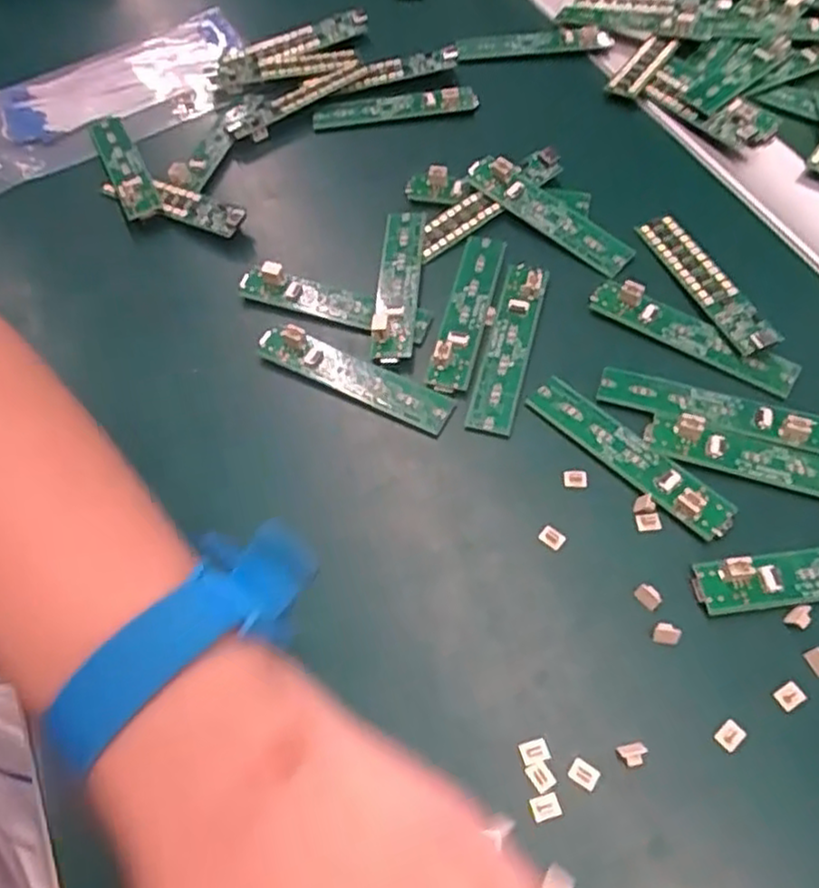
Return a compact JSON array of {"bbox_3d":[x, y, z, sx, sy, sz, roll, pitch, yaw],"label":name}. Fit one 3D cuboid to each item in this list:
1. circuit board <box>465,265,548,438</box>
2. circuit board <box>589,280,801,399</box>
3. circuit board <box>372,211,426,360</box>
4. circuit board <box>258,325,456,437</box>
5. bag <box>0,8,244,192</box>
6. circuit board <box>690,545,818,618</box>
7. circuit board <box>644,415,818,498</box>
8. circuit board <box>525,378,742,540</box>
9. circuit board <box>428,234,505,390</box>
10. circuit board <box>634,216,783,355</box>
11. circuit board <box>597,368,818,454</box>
[{"bbox_3d":[0.040,-0.041,0.288,0.018,0.007,0.081,12,60,9],"label":"circuit board"},{"bbox_3d":[0.112,-0.045,0.285,0.083,0.007,0.016,31,65,19],"label":"circuit board"},{"bbox_3d":[-0.004,-0.069,0.305,0.017,0.007,0.080,3,59,4],"label":"circuit board"},{"bbox_3d":[-0.023,-0.028,0.285,0.083,0.010,0.017,24,63,15],"label":"circuit board"},{"bbox_3d":[-0.164,-0.189,0.387,0.158,0.012,0.078,-27,62,-14],"label":"bag"},{"bbox_3d":[0.136,0.042,0.237,0.083,0.006,0.019,-7,59,-2],"label":"circuit board"},{"bbox_3d":[0.125,0.005,0.257,0.076,0.005,0.018,17,61,11],"label":"circuit board"},{"bbox_3d":[0.080,0.003,0.262,0.017,0.006,0.082,-40,66,-20],"label":"circuit board"},{"bbox_3d":[0.025,-0.056,0.297,0.018,0.005,0.081,12,60,9],"label":"circuit board"},{"bbox_3d":[0.122,-0.067,0.297,0.018,0.008,0.078,-18,60,-9],"label":"circuit board"},{"bbox_3d":[0.113,-0.014,0.268,0.082,0.006,0.019,15,61,10],"label":"circuit board"}]

